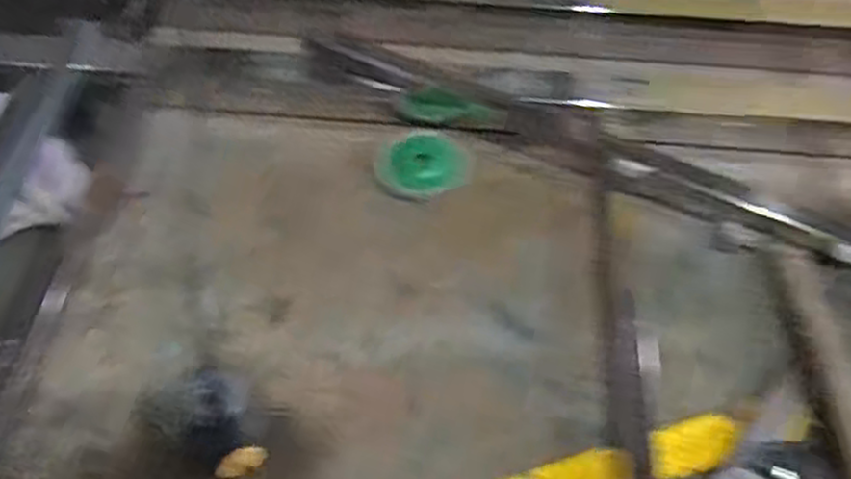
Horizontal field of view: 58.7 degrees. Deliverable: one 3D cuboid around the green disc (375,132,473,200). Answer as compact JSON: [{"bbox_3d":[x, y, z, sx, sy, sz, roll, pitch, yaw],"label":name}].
[{"bbox_3d":[-0.003,-0.080,0.810,0.092,0.008,0.091,-1,52,1],"label":"green disc"}]

